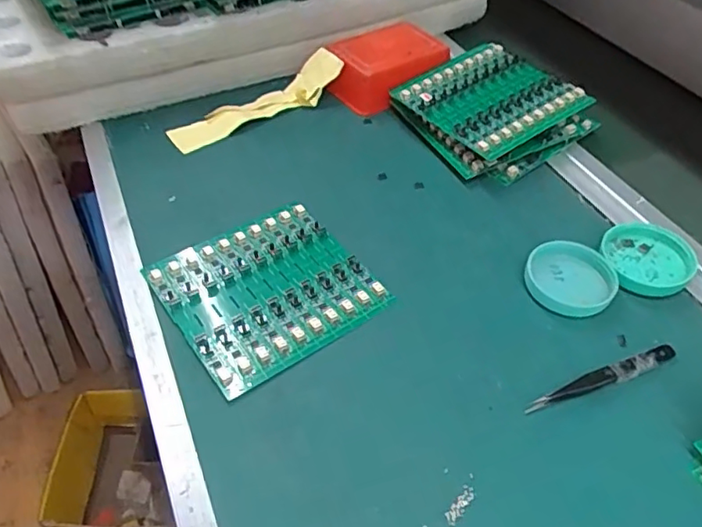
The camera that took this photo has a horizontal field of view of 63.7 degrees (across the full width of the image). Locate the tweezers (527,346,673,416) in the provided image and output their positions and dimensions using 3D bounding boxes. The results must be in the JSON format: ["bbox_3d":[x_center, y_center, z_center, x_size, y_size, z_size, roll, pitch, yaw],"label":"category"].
[{"bbox_3d":[0.166,0.073,0.365,0.118,0.012,0.012,-18,50,-17],"label":"tweezers"}]

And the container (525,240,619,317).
[{"bbox_3d":[0.162,0.010,0.418,0.063,0.017,0.055,33,55,26],"label":"container"}]

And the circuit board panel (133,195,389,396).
[{"bbox_3d":[-0.061,0.017,0.418,0.137,0.008,0.129,-28,56,-25],"label":"circuit board panel"}]

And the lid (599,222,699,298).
[{"bbox_3d":[0.229,-0.005,0.437,0.064,0.015,0.066,0,47,0],"label":"lid"}]

